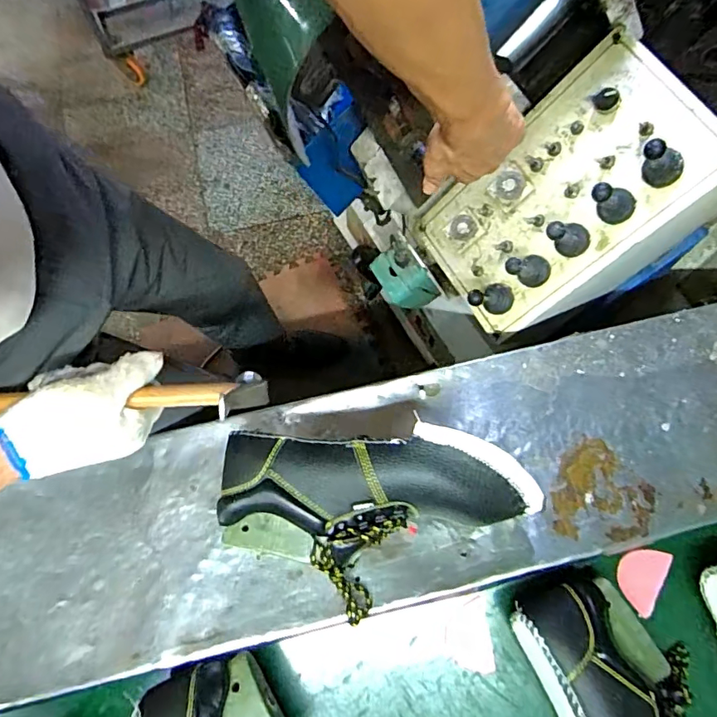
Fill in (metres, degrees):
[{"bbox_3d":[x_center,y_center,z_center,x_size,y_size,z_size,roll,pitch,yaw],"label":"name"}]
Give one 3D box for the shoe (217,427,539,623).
[{"bbox_3d":[0.017,0.152,0.484,0.294,0.105,0.164,1,70,0],"label":"shoe"}]

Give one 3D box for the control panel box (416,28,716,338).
[{"bbox_3d":[0.278,-0.203,0.686,0.338,0.228,0.233,-41,73,30],"label":"control panel box"}]

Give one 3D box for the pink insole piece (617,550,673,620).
[{"bbox_3d":[0.302,0.233,0.545,0.043,0.009,0.069,30,73,10],"label":"pink insole piece"}]

